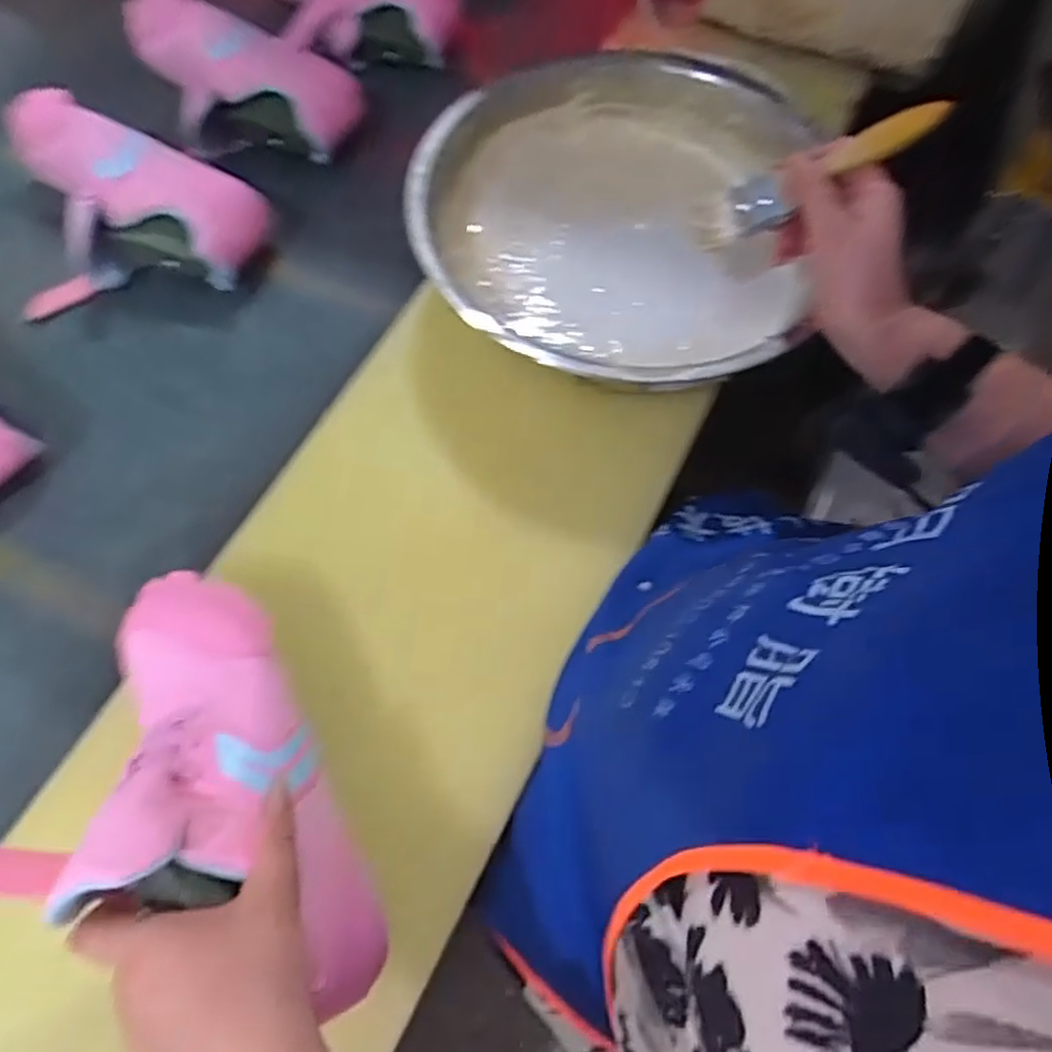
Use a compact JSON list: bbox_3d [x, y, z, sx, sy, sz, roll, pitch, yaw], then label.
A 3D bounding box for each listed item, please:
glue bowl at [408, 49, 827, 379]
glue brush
[{"bbox_3d":[0.078,-0.248,0.601,0.305,0.087,0.322,0,65,-1],"label":"glue bowl"},{"bbox_3d":[0.190,-0.227,0.468,0.144,0.023,0.025,-20,62,27],"label":"glue brush"}]

